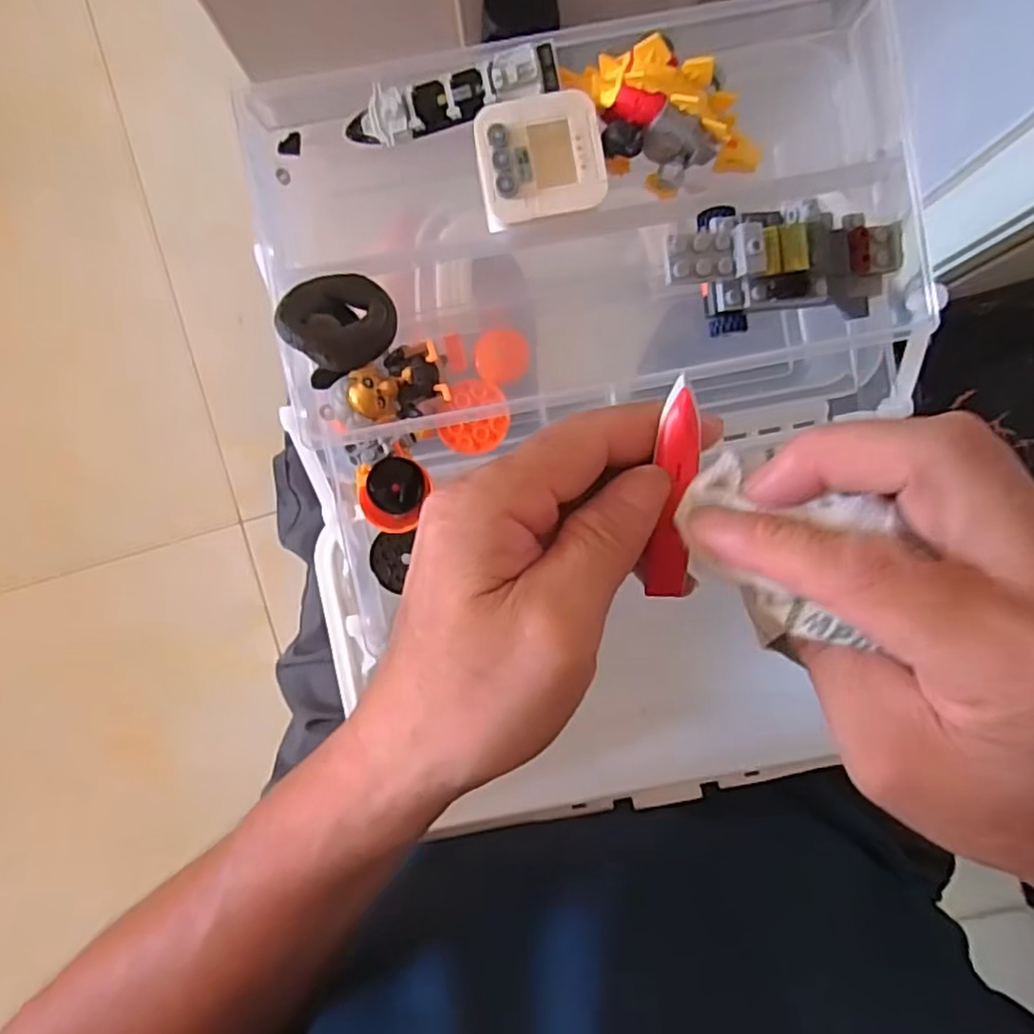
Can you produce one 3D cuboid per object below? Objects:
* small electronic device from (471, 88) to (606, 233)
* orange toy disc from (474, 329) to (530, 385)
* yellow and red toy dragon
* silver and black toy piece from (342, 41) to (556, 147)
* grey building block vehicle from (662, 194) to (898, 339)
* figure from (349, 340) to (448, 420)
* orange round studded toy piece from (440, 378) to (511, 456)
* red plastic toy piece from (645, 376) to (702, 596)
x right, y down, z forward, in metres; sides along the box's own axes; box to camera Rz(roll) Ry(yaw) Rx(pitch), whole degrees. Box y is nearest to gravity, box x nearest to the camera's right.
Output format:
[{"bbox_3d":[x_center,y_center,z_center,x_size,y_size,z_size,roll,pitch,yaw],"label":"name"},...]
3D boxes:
[{"bbox_3d":[0.008,-0.123,0.236,0.043,0.006,0.039,-14,91,0],"label":"small electronic device"},{"bbox_3d":[-0.006,-0.068,0.294,0.022,0.004,0.023,0,91,0],"label":"orange toy disc"},{"bbox_3d":[0.050,-0.133,0.235,0.071,0.031,0.031,13,91,0],"label":"yellow and red toy dragon"},{"bbox_3d":[-0.023,-0.145,0.241,0.074,0.019,0.016,-11,91,0],"label":"silver and black toy piece"},{"bbox_3d":[0.092,-0.089,0.246,0.088,0.034,0.035,-5,91,-15],"label":"grey building block vehicle"},{"bbox_3d":[-0.043,-0.048,0.248,0.033,0.010,0.023,-19,91,0],"label":"figure"},{"bbox_3d":[-0.017,-0.042,0.293,0.027,0.004,0.031,24,90,0],"label":"orange round studded toy piece"},{"bbox_3d":[0.053,-0.007,0.232,0.014,0.007,0.075,0,112,0],"label":"red plastic toy piece"}]

